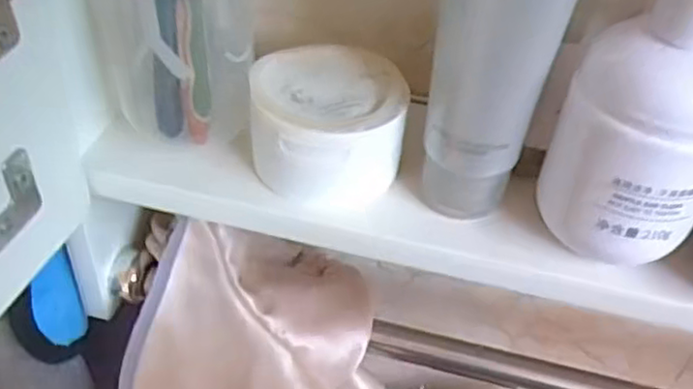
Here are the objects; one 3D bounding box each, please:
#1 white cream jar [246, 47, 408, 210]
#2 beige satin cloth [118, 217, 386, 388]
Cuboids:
[{"bbox_3d":[-0.007,-0.028,0.293,0.066,0.042,0.066,2,41,-2],"label":"white cream jar"},{"bbox_3d":[-0.044,0.107,0.367,0.128,0.158,0.107,15,42,13],"label":"beige satin cloth"}]

